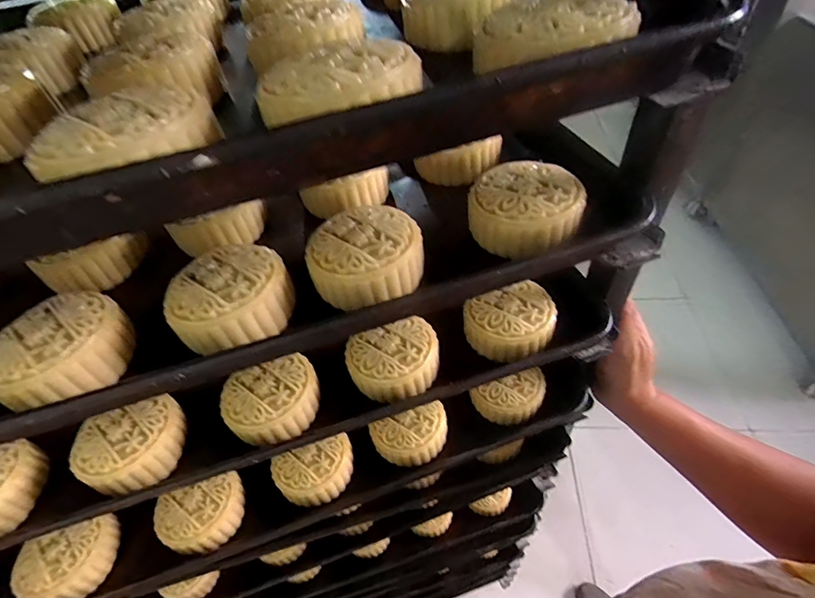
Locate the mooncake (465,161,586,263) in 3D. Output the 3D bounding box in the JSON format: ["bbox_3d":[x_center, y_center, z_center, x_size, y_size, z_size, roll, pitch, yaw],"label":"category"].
[{"bbox_3d":[0.072,-0.056,0.260,0.064,0.032,0.064,12,48,14],"label":"mooncake"}]

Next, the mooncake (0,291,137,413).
[{"bbox_3d":[-0.185,0.029,0.226,0.063,0.030,0.063,21,51,22],"label":"mooncake"}]

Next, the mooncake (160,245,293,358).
[{"bbox_3d":[-0.098,-0.003,0.235,0.064,0.025,0.061,-26,50,-20],"label":"mooncake"}]

